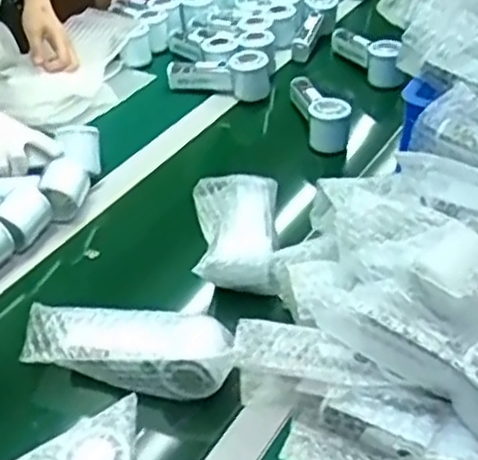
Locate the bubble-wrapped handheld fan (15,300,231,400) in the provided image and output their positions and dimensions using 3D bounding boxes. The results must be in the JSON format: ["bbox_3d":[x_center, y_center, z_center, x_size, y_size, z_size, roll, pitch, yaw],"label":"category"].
[{"bbox_3d":[-0.106,0.113,0.709,0.200,0.048,0.058,7,40,6],"label":"bubble-wrapped handheld fan"}]

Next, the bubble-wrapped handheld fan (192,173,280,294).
[{"bbox_3d":[-0.003,-0.004,0.854,0.094,0.052,0.188,0,40,-2],"label":"bubble-wrapped handheld fan"}]

